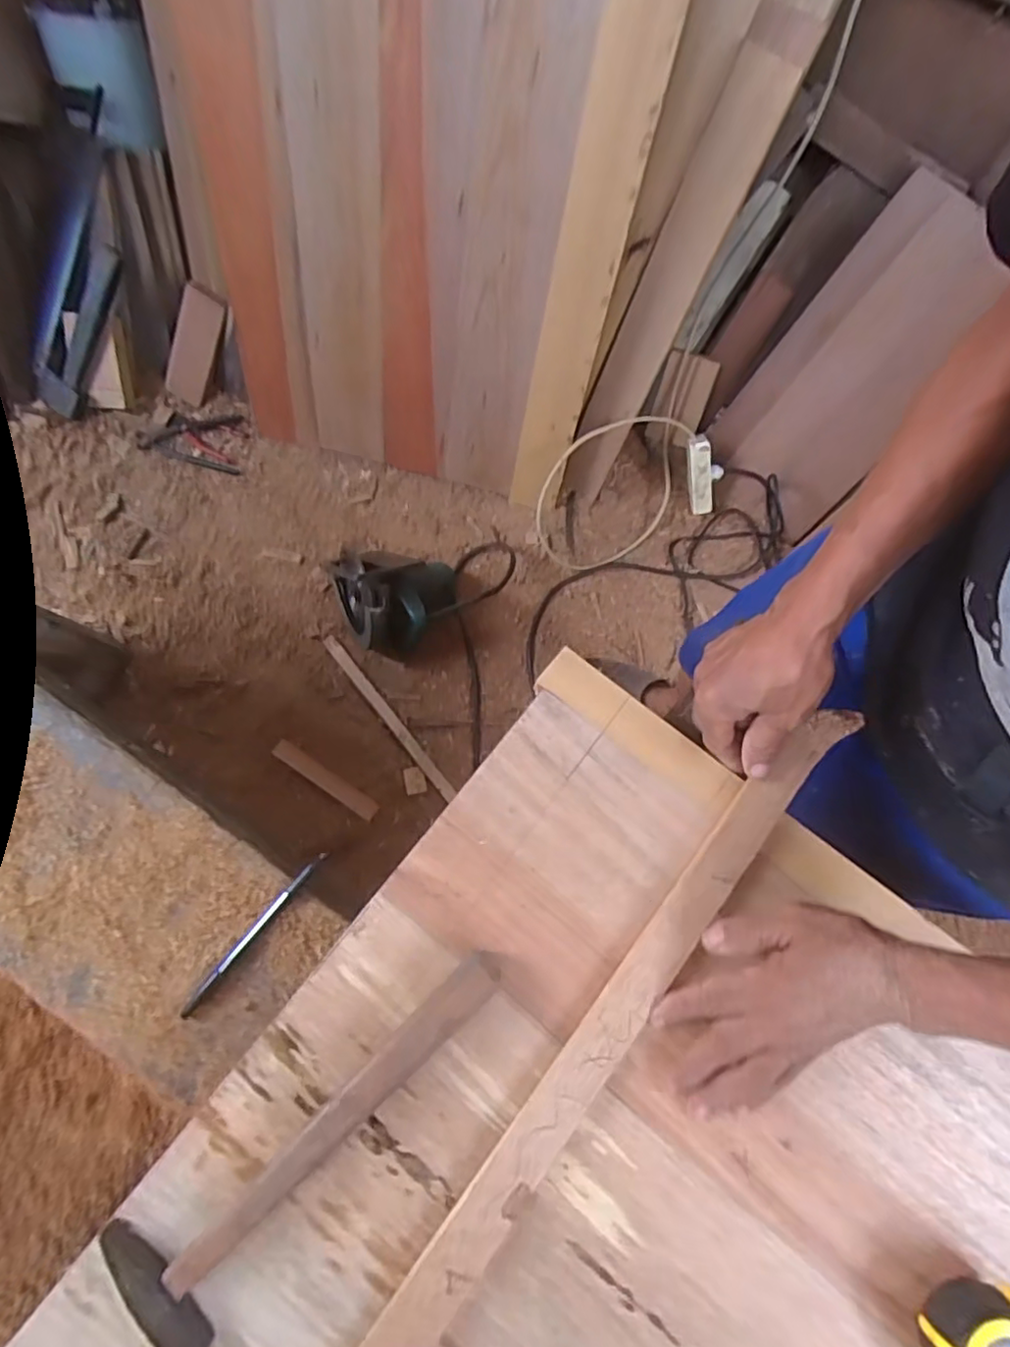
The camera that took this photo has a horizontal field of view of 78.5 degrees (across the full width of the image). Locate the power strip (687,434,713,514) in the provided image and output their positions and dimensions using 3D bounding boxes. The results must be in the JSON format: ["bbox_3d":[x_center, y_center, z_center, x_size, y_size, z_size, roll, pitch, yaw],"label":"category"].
[{"bbox_3d":[0.408,-0.415,1.294,0.045,0.162,0.028,-20,31,-8],"label":"power strip"}]

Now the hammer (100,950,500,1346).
[{"bbox_3d":[-0.126,0.288,0.406,0.083,0.031,0.288,42,76,9],"label":"hammer"}]

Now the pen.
[{"bbox_3d":[-0.200,0.205,0.495,0.011,0.007,0.154,39,76,9],"label":"pen"}]

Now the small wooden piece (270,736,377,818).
[{"bbox_3d":[-0.322,0.191,1.110,0.219,0.012,0.032,34,73,5],"label":"small wooden piece"}]

